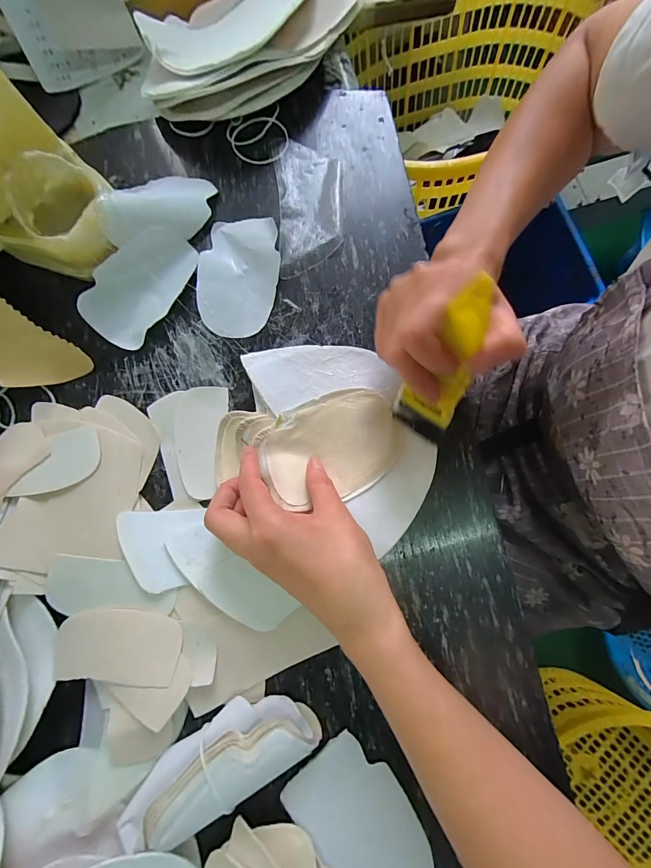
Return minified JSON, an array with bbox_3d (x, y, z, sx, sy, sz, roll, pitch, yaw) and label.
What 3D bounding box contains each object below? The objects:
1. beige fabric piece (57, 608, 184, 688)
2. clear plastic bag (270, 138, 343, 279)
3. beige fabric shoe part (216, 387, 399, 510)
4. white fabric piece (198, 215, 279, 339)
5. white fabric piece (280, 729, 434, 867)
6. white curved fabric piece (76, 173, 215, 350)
[{"bbox_3d":[-0.149,0.153,0.247,0.086,0.005,0.047,4,82,6],"label":"beige fabric piece"},{"bbox_3d":[-0.016,-0.216,0.317,0.059,0.005,0.139,-6,81,4],"label":"clear plastic bag"},{"bbox_3d":[-0.016,0.013,0.266,0.143,0.022,0.079,-9,79,-1],"label":"beige fabric shoe part"},{"bbox_3d":[-0.078,-0.142,0.303,0.071,0.012,0.108,-2,81,5],"label":"white fabric piece"},{"bbox_3d":[0.027,0.267,0.230,0.067,0.008,0.107,-36,80,-1],"label":"white fabric piece"},{"bbox_3d":[-0.154,-0.163,0.295,0.072,0.039,0.173,18,81,5],"label":"white curved fabric piece"}]

